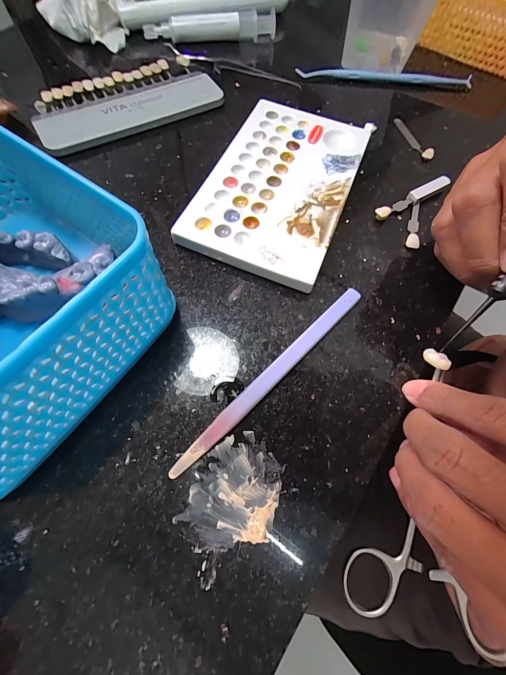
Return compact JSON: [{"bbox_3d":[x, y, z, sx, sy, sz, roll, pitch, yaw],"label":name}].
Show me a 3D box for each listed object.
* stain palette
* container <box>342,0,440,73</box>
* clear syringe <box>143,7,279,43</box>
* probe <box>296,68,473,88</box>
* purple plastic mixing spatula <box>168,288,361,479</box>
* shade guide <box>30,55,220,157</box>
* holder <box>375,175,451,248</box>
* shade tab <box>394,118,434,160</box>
[{"bbox_3d":[0.021,-0.110,0.201,0.092,0.014,0.157,23,68,7],"label":"stain palette"},{"bbox_3d":[0.126,-0.307,0.264,0.084,0.058,0.121,18,67,5],"label":"container"},{"bbox_3d":[-0.041,-0.308,0.277,0.126,0.014,0.029,-15,68,-9],"label":"clear syringe"},{"bbox_3d":[0.124,-0.243,0.263,0.163,0.005,0.017,5,67,-1],"label":"probe"},{"bbox_3d":[0.013,0.018,0.152,0.138,0.005,0.010,-42,75,-18],"label":"purple plastic mixing spatula"},{"bbox_3d":[-0.103,-0.195,0.234,0.145,0.010,0.072,-28,71,-14],"label":"shade guide"},{"bbox_3d":[0.122,-0.089,0.199,0.065,0.009,0.037,-31,72,-15],"label":"holder"},{"bbox_3d":[0.133,-0.166,0.233,0.009,0.006,0.056,-11,68,-7],"label":"shade tab"}]

